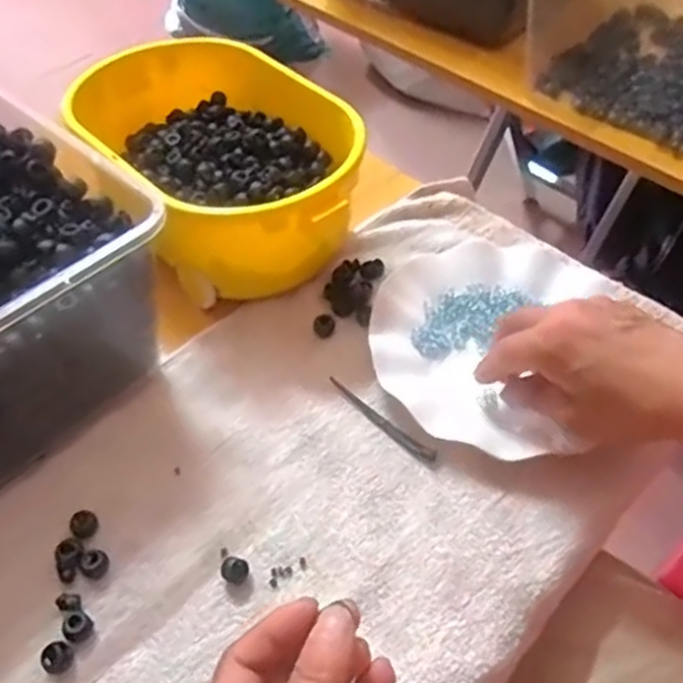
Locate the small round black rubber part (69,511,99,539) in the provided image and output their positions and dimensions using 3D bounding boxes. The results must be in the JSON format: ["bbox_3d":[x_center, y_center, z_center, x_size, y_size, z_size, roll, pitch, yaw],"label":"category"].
[{"bbox_3d":[-0.150,0.106,0.424,0.015,0.010,0.015,0,50,0],"label":"small round black rubber part"}]

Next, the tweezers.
[{"bbox_3d":[0.026,0.050,0.478,0.089,0.009,0.008,36,58,27],"label":"tweezers"}]

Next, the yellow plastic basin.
[{"bbox_3d":[-0.088,-0.132,0.561,0.156,0.100,0.245,-28,55,-22],"label":"yellow plastic basin"}]

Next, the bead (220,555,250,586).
[{"bbox_3d":[-0.059,0.127,0.406,0.015,0.011,0.013,-18,52,-15],"label":"bead"}]

